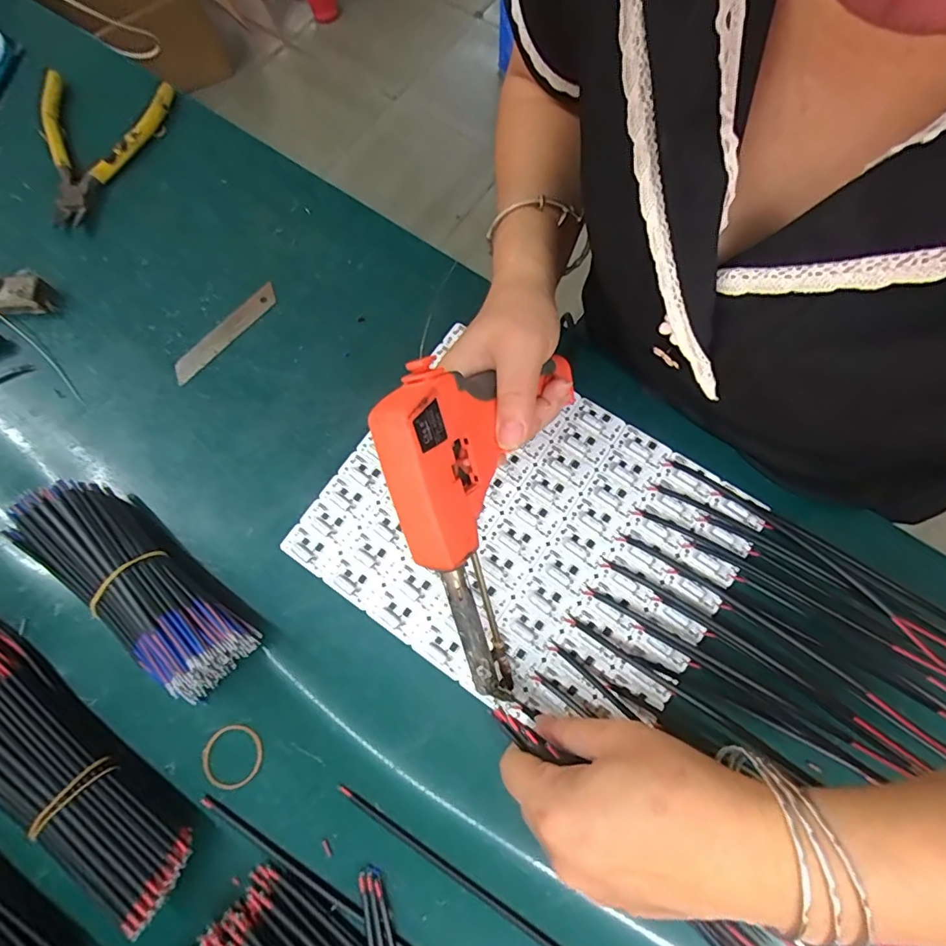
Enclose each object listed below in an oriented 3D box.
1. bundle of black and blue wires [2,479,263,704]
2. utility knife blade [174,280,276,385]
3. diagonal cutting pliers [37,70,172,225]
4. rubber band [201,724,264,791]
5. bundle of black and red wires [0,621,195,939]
[{"bbox_3d":[-0.195,0.064,0.296,0.145,0.044,0.050,41,78,11],"label":"bundle of black and blue wires"},{"bbox_3d":[-0.182,-0.105,0.374,0.017,0.004,0.095,38,77,11],"label":"utility knife blade"},{"bbox_3d":[-0.321,-0.277,0.414,0.090,0.029,0.158,18,74,6],"label":"diagonal cutting pliers"},{"bbox_3d":[-0.138,0.162,0.291,0.034,0.004,0.033,0,74,0],"label":"rubber band"},{"bbox_3d":[-0.231,0.154,0.273,0.195,0.039,0.042,37,78,10],"label":"bundle of black and red wires"}]

